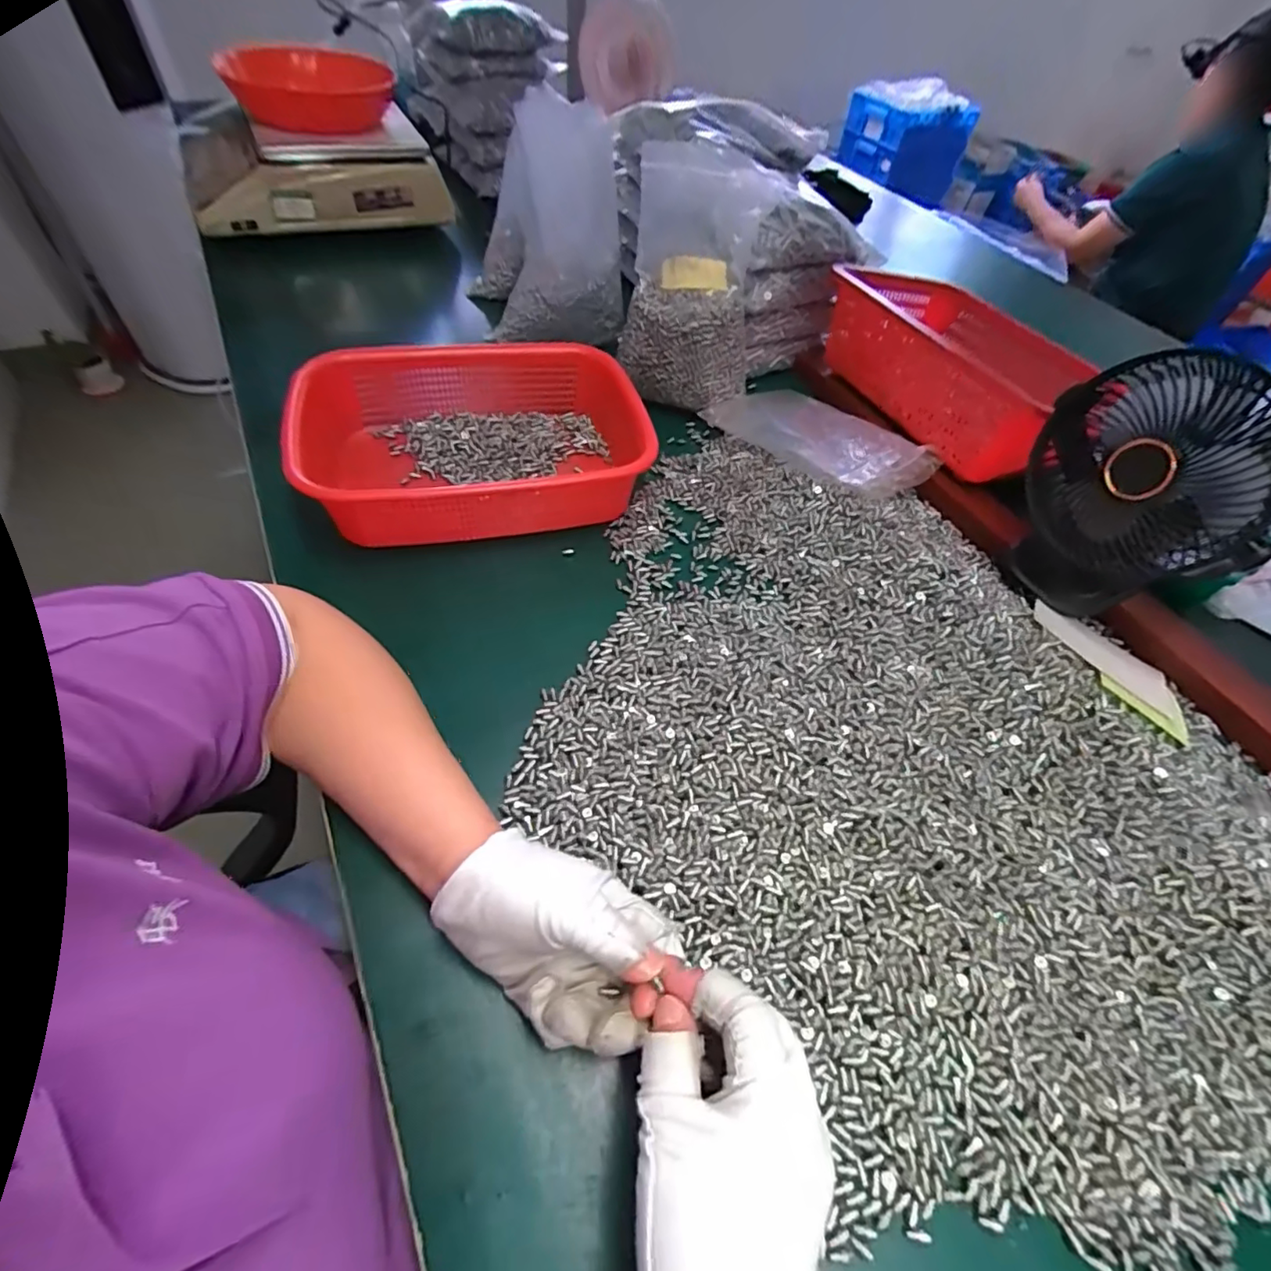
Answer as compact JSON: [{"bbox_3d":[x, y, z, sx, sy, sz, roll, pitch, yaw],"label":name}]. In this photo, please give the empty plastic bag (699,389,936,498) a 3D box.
[{"bbox_3d":[0.183,-0.203,0.580,0.131,0.056,0.198,-31,62,-25],"label":"empty plastic bag"}]

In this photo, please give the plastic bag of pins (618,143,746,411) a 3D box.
[{"bbox_3d":[0.059,-0.363,0.598,0.128,0.205,0.158,9,53,1],"label":"plastic bag of pins"}]

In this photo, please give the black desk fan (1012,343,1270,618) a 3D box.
[{"bbox_3d":[0.362,-0.098,0.431,0.151,0.178,0.087,40,60,22],"label":"black desk fan"}]

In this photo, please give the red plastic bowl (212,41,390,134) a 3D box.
[{"bbox_3d":[-0.404,-0.680,0.720,0.190,0.065,0.157,-23,58,-21],"label":"red plastic bowl"}]

